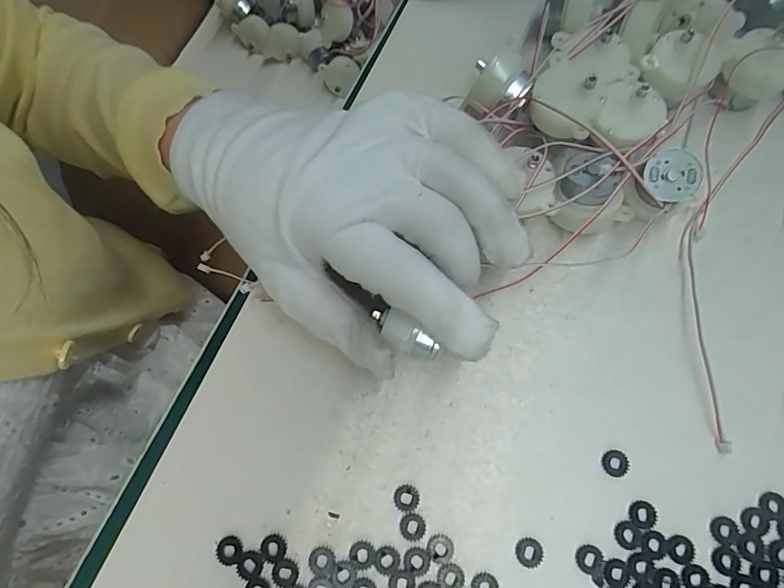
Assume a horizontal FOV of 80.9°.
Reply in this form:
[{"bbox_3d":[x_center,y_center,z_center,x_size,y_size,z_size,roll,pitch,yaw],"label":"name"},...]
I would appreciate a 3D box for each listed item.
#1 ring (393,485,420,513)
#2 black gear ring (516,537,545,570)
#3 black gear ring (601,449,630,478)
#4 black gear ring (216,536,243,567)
[{"bbox_3d":[0.006,0.085,0.191,0.011,0.004,0.010,0,73,1],"label":"ring"},{"bbox_3d":[0.055,0.104,0.184,0.010,0.004,0.011,0,73,1],"label":"black gear ring"},{"bbox_3d":[0.094,0.071,0.192,0.011,0.004,0.011,0,73,1],"label":"black gear ring"},{"bbox_3d":[-0.066,0.104,0.185,0.011,0.004,0.011,0,73,1],"label":"black gear ring"}]

